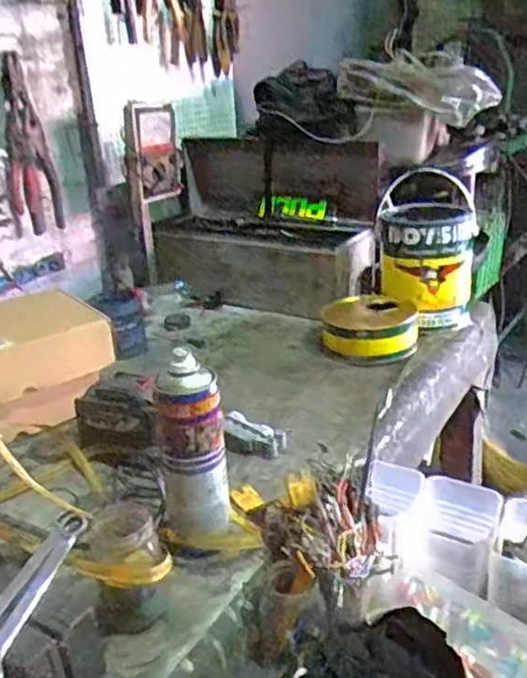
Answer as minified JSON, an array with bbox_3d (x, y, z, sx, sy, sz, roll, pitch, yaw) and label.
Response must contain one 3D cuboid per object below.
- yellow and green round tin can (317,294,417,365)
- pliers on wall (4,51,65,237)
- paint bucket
[{"bbox_3d":[0.183,-0.019,1.150,0.161,0.066,0.165,-3,24,1],"label":"yellow and green round tin can"},{"bbox_3d":[-0.413,-0.322,1.127,0.034,0.279,0.109,6,26,20],"label":"pliers on wall"},{"bbox_3d":[0.296,-0.155,1.208,0.171,0.241,0.190,1,25,10],"label":"paint bucket"}]

